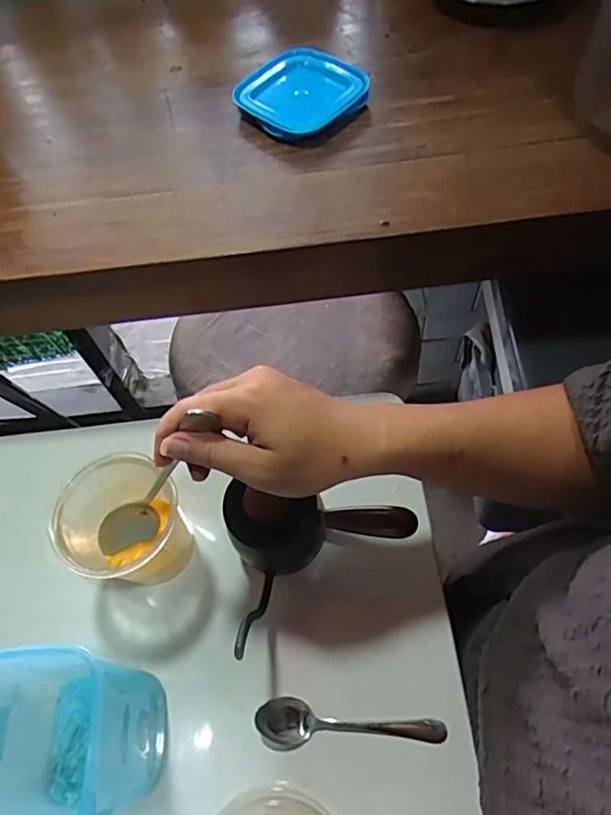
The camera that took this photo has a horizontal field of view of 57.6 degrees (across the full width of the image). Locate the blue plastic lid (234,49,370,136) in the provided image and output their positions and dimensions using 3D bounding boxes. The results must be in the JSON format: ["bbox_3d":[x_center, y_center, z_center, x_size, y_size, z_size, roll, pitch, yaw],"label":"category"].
[{"bbox_3d":[-0.002,-0.275,0.484,0.094,0.018,0.097,36,69,21],"label":"blue plastic lid"}]

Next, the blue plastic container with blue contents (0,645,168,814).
[{"bbox_3d":[-0.156,0.217,0.354,0.095,0.139,0.093,-5,60,2],"label":"blue plastic container with blue contents"}]

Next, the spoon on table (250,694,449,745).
[{"bbox_3d":[0.033,0.233,0.410,0.137,0.014,0.029,1,61,5],"label":"spoon on table"}]

